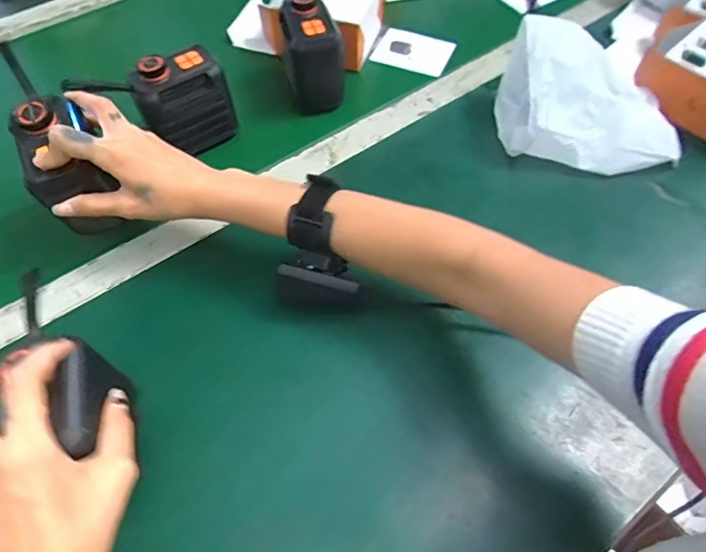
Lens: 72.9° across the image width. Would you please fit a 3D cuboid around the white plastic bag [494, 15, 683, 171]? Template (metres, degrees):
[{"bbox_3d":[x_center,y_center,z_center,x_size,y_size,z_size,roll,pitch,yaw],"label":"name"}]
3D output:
[{"bbox_3d":[0.240,-0.173,0.471,0.181,0.089,0.106,15,61,9],"label":"white plastic bag"}]

